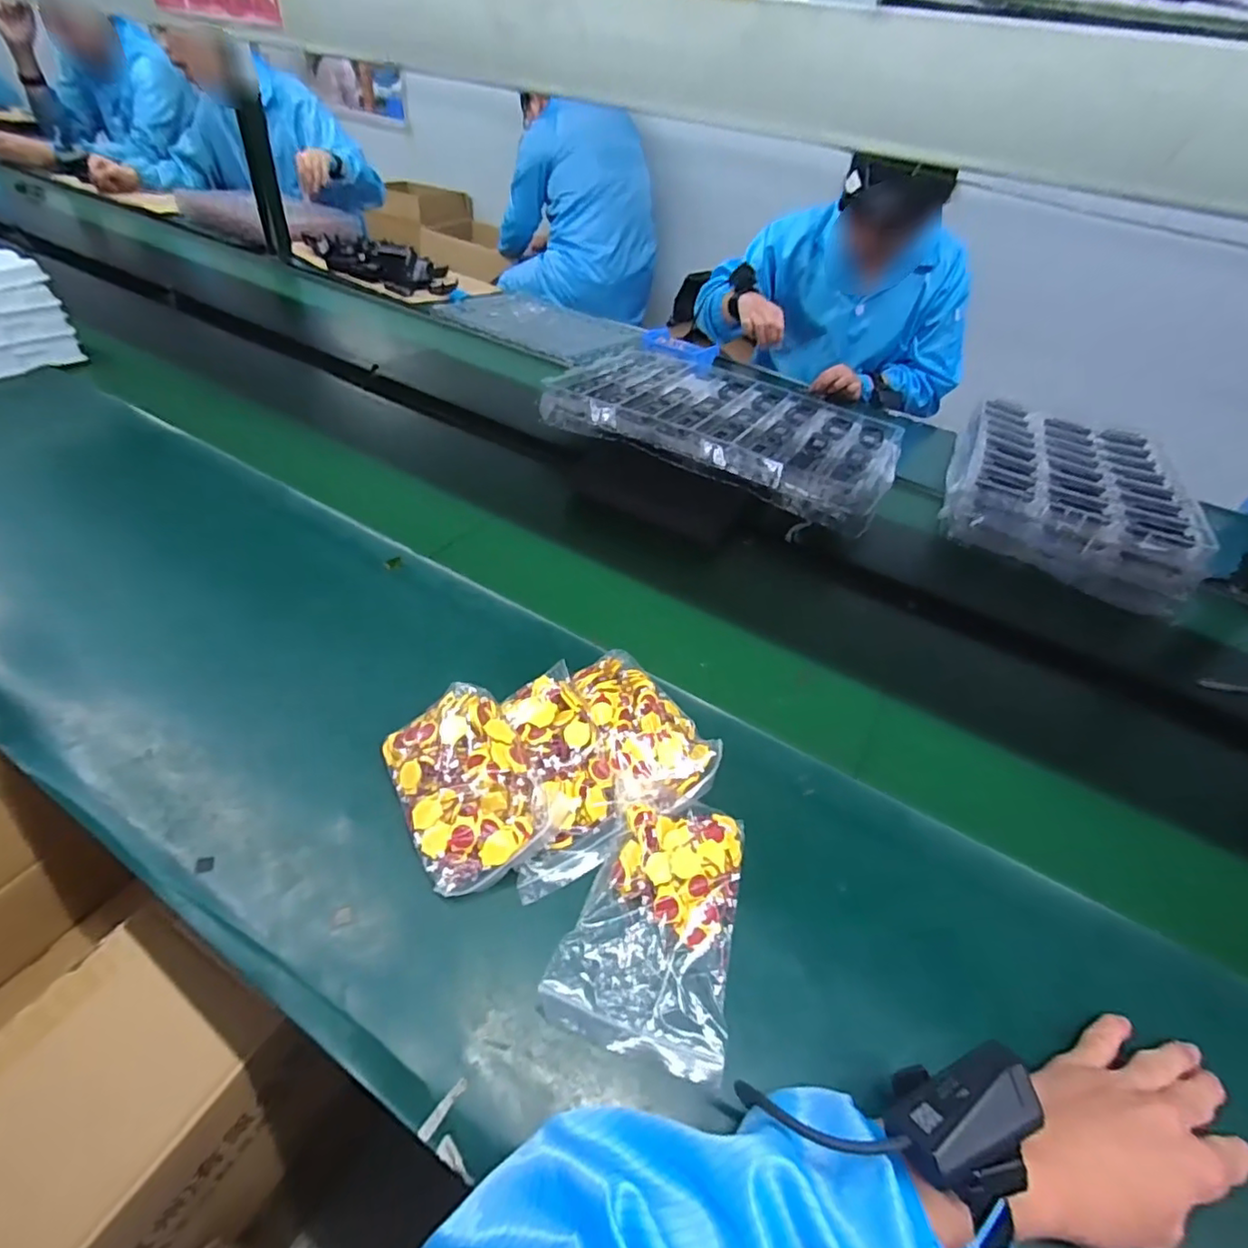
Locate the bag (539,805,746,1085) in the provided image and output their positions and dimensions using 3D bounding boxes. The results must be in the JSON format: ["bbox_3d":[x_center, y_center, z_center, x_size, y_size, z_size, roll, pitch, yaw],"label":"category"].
[{"bbox_3d":[0.026,0.193,0.408,0.108,0.027,0.158,17,42,9],"label":"bag"}]

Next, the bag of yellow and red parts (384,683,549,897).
[{"bbox_3d":[-0.116,0.119,0.451,0.092,0.061,0.139,-17,48,-25],"label":"bag of yellow and red parts"}]

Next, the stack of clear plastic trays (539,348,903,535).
[{"bbox_3d":[0.166,-0.340,0.965,0.535,0.056,0.348,24,44,17],"label":"stack of clear plastic trays"}]

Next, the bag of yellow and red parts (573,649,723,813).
[{"bbox_3d":[0.018,0.084,0.517,0.089,0.029,0.154,-11,46,-21],"label":"bag of yellow and red parts"}]

